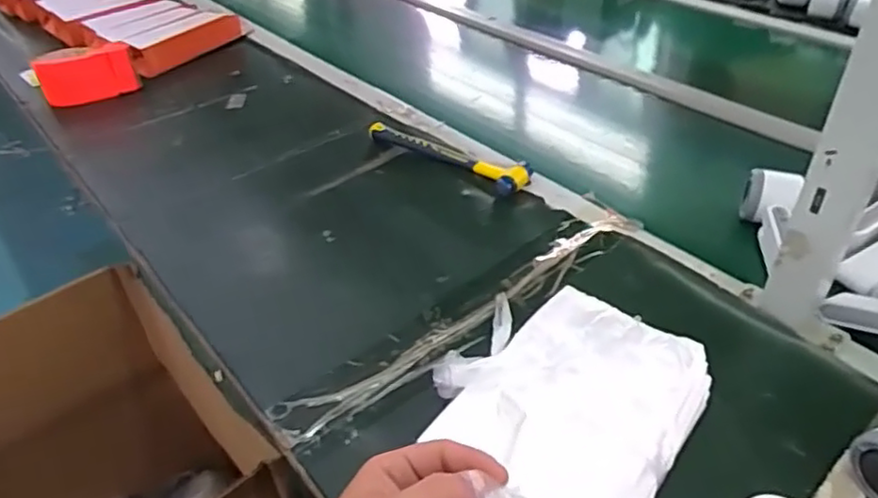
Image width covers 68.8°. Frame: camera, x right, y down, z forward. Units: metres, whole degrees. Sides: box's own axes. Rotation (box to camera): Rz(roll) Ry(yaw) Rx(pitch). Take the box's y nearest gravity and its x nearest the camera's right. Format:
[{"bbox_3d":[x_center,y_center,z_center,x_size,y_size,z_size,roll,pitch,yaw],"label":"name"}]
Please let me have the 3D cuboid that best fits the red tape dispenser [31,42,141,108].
[{"bbox_3d":[-0.564,-0.275,1.028,0.146,0.074,0.051,-16,41,-14],"label":"red tape dispenser"}]

